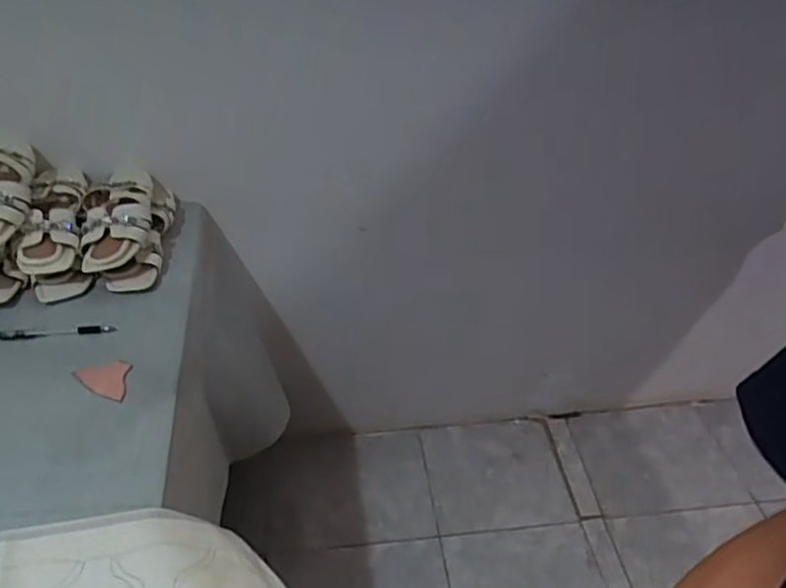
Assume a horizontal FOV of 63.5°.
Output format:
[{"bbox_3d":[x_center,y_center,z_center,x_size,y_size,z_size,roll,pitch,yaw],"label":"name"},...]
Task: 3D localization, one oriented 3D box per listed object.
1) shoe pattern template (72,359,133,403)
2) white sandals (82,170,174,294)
[{"bbox_3d":[-0.373,0.107,0.831,0.084,0.006,0.057,20,45,19],"label":"shoe pattern template"},{"bbox_3d":[-0.417,-0.117,1.006,0.123,0.077,0.256,-8,43,-10],"label":"white sandals"}]

